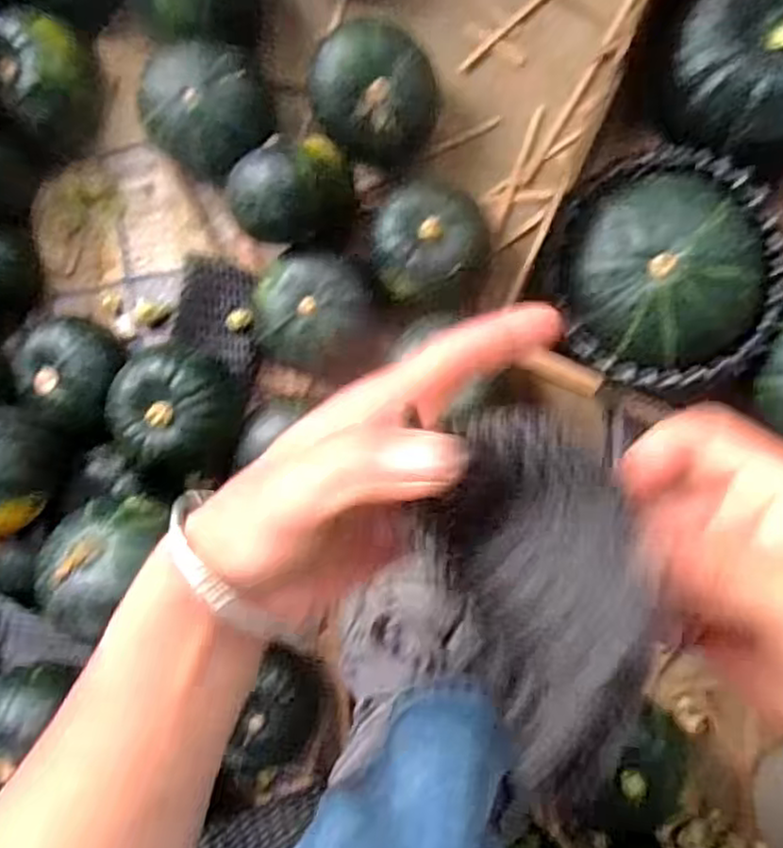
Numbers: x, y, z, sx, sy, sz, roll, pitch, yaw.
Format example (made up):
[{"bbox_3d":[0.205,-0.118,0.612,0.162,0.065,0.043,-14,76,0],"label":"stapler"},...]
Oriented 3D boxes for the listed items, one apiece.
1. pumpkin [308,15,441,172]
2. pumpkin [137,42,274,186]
[{"bbox_3d":[-0.012,-0.227,0.501,0.079,0.073,0.082,0,92,9],"label":"pumpkin"},{"bbox_3d":[-0.135,-0.230,0.517,0.087,0.064,0.086,0,92,9],"label":"pumpkin"}]

